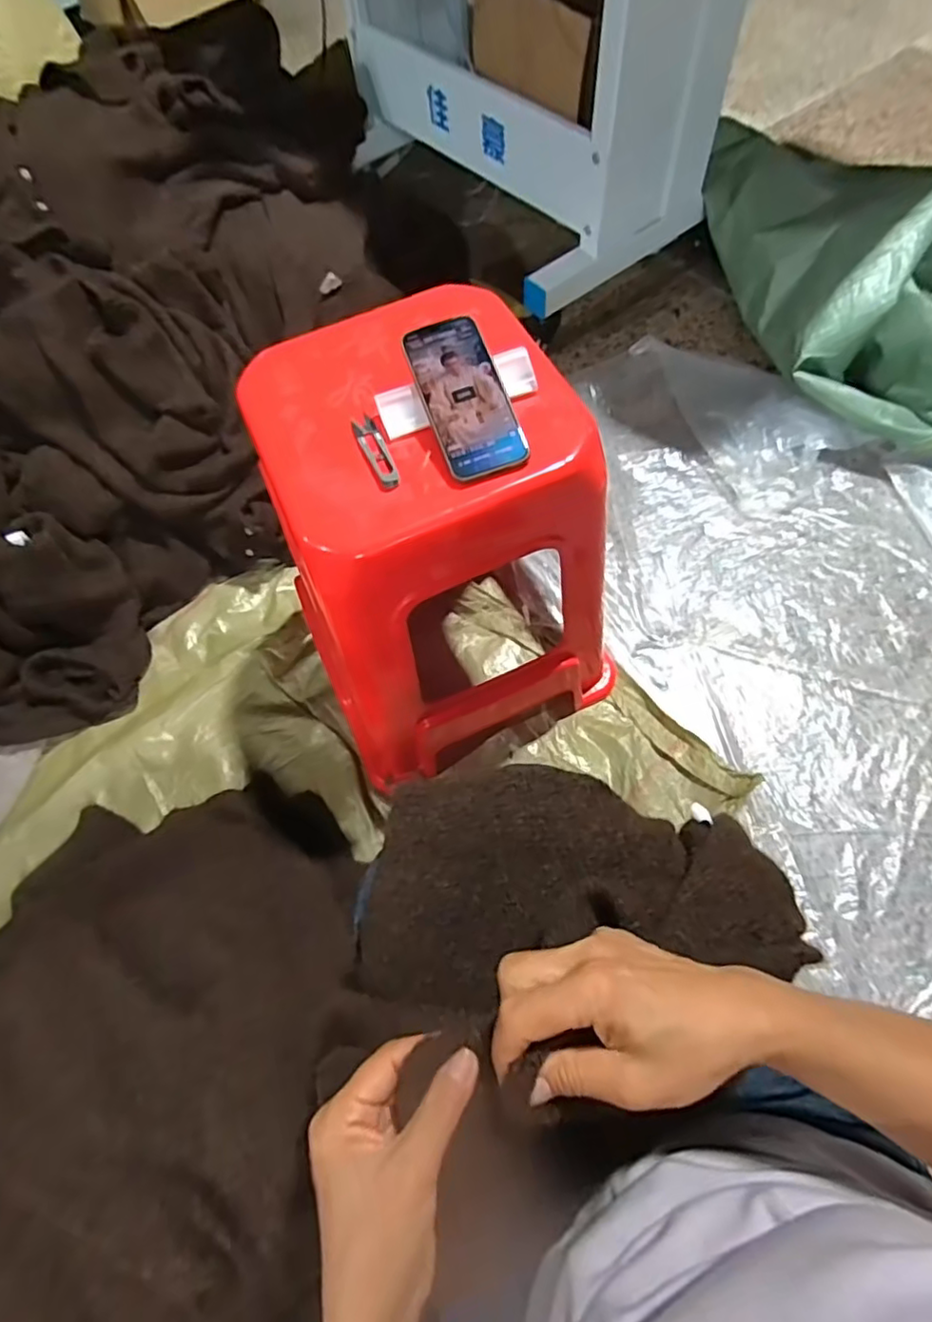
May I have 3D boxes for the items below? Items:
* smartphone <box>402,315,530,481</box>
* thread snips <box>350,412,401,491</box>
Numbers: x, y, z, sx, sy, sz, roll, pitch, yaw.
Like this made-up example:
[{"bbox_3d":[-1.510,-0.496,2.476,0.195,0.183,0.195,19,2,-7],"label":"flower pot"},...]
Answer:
[{"bbox_3d":[-0.002,-0.244,0.558,0.075,0.006,0.154,-20,80,-6],"label":"smartphone"},{"bbox_3d":[-0.085,-0.197,0.569,0.022,0.006,0.095,-22,65,-6],"label":"thread snips"}]

